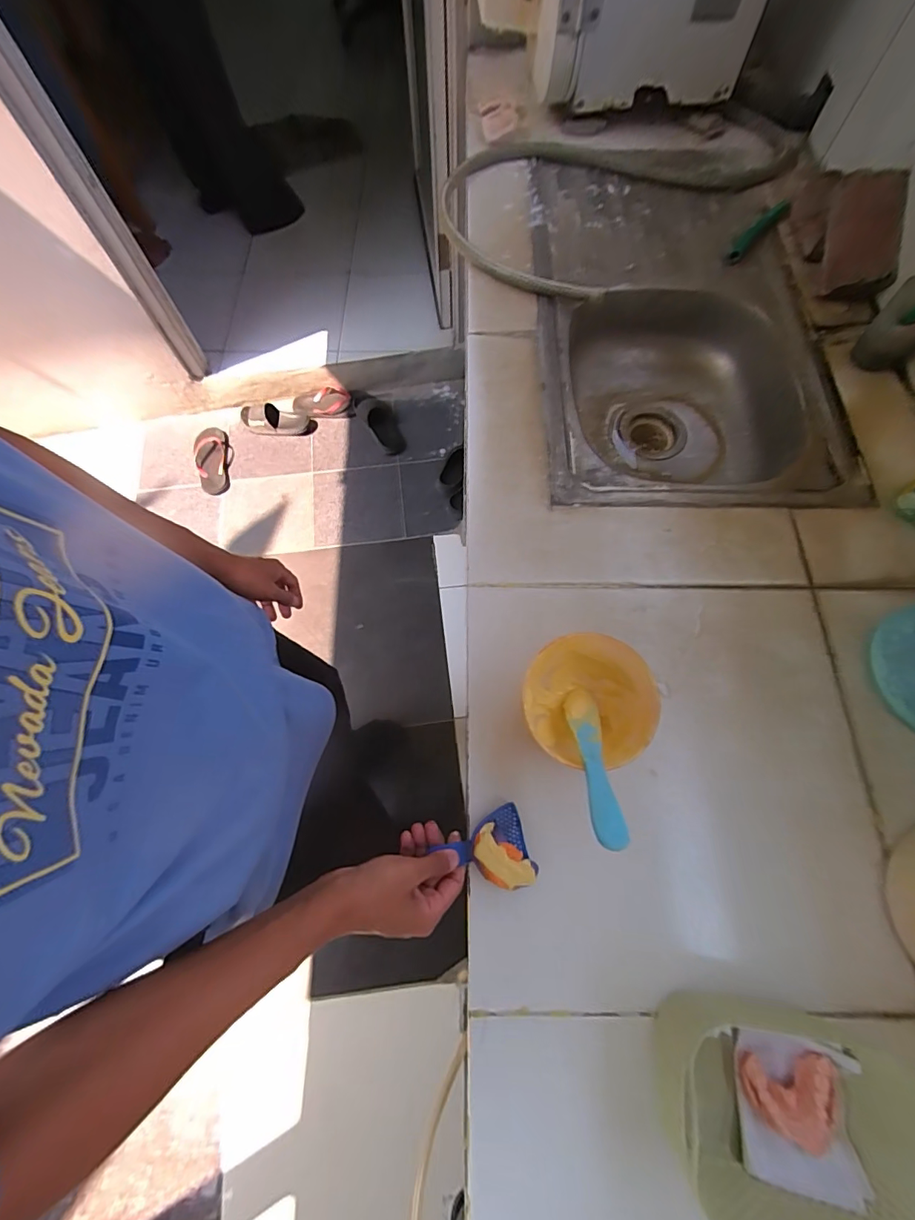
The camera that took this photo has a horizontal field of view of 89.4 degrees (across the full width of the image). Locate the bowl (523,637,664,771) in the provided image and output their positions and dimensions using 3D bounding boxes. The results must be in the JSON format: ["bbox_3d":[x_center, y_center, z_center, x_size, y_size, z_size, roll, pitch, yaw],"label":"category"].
[{"bbox_3d":[0.129,0.087,0.451,0.121,0.081,0.114,-1,69,1],"label":"bowl"}]

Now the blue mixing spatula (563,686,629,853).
[{"bbox_3d":[0.116,0.123,0.399,0.029,0.009,0.177,4,28,3],"label":"blue mixing spatula"}]

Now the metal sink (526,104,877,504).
[{"bbox_3d":[0.317,-0.454,0.750,0.393,0.147,0.734,0,69,2],"label":"metal sink"}]

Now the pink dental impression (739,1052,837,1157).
[{"bbox_3d":[0.258,0.374,0.353,0.068,0.022,0.050,-2,69,1],"label":"pink dental impression"}]

